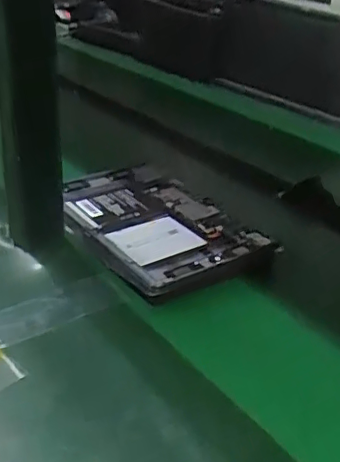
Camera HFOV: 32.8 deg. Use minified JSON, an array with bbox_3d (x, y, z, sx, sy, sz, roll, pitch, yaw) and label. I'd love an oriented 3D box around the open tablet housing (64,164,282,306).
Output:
[{"bbox_3d":[-0.020,-0.008,0.639,0.161,0.021,0.246,-19,35,-30],"label":"open tablet housing"}]

